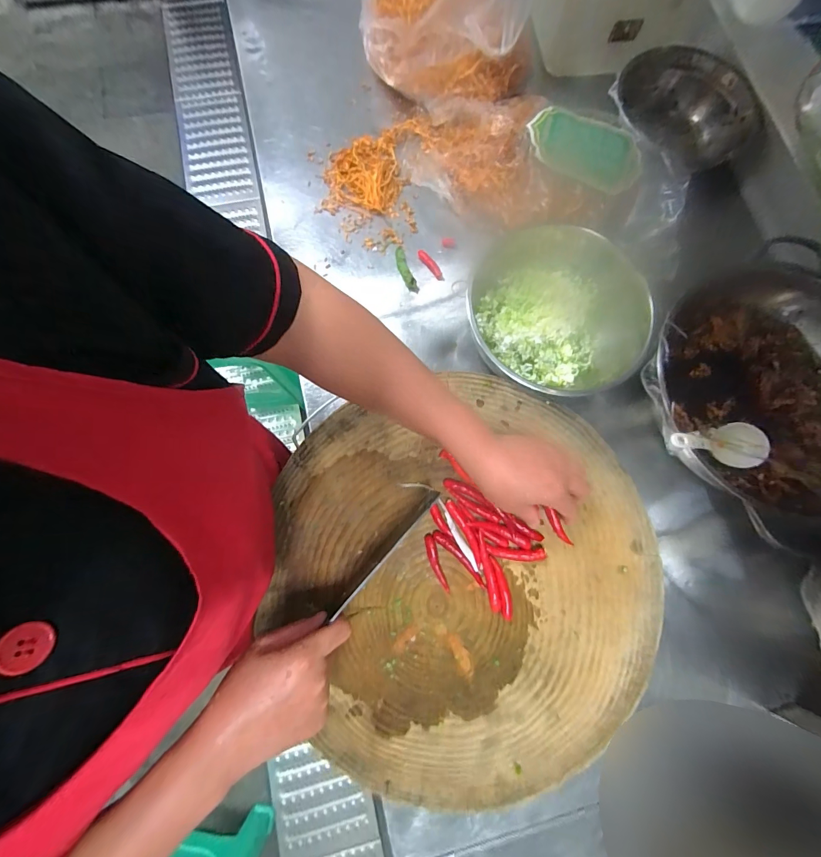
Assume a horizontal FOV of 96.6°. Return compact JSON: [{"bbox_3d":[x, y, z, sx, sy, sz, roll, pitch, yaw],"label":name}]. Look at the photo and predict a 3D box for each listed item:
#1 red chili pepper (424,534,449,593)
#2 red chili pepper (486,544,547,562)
[{"bbox_3d":[0.028,0.153,0.416,0.012,0.014,0.063,-17,79,-4],"label":"red chili pepper"},{"bbox_3d":[0.120,0.144,0.419,0.065,0.012,0.015,3,78,0],"label":"red chili pepper"}]

